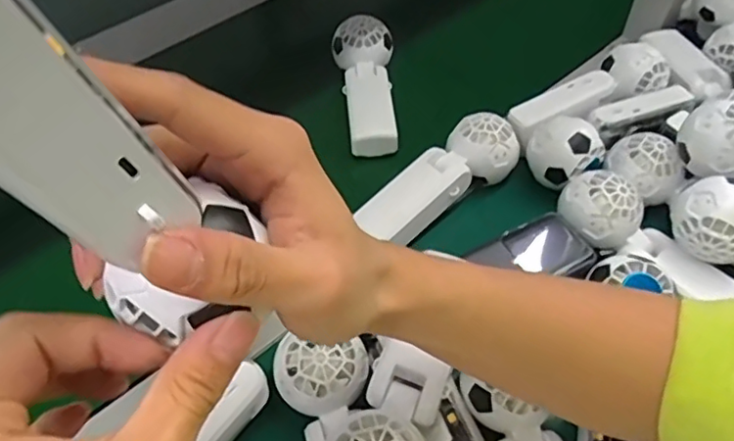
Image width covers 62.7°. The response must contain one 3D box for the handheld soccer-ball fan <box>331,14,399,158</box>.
[{"bbox_3d":[-0.001,-0.139,0.608,0.060,0.053,0.152,-3,51,0],"label":"handheld soccer-ball fan"}]

